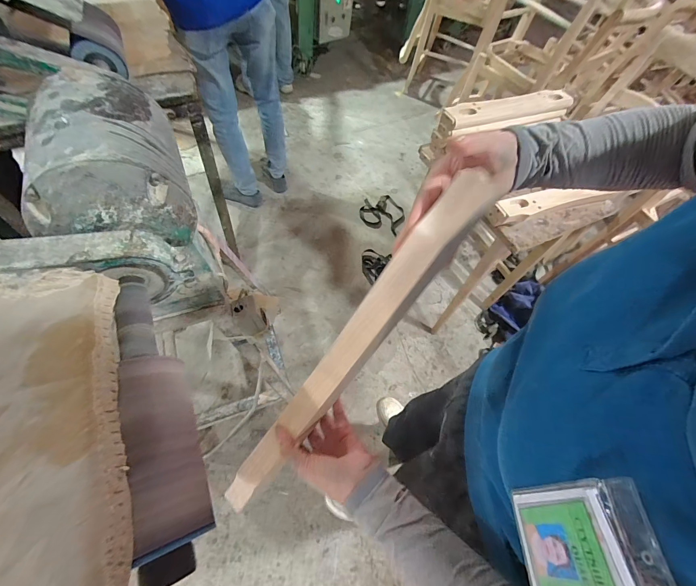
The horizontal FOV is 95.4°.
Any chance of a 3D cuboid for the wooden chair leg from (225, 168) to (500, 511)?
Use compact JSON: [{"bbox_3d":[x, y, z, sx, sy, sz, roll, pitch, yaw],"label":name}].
[{"bbox_3d":[-0.017,0.083,0.336,0.036,0.024,0.467,43,111,22],"label":"wooden chair leg"}]

